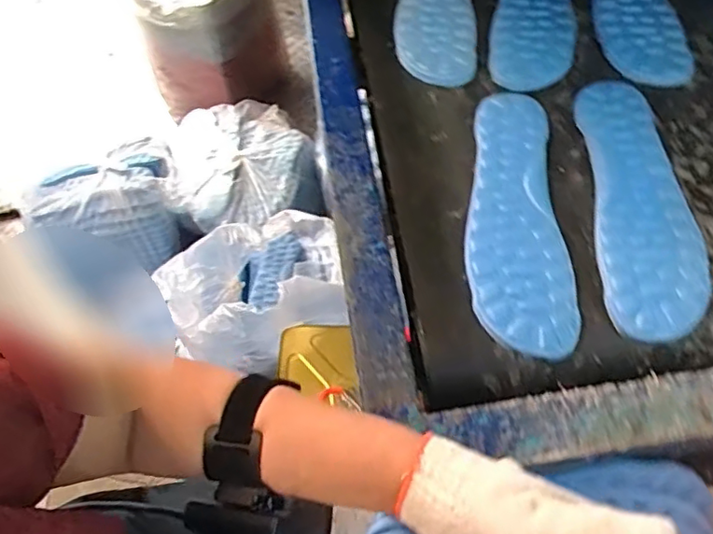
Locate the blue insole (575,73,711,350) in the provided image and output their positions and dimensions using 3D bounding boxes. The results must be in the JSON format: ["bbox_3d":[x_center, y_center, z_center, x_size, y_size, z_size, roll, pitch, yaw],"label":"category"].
[{"bbox_3d":[0.236,-0.063,0.493,0.078,0.012,0.255,1,62,4],"label":"blue insole"}]

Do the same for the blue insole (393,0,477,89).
[{"bbox_3d":[0.088,-0.300,0.632,0.081,0.009,0.269,3,63,6],"label":"blue insole"}]

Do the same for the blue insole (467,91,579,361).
[{"bbox_3d":[0.132,-0.051,0.495,0.077,0.007,0.256,0,62,4],"label":"blue insole"}]

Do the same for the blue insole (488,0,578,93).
[{"bbox_3d":[0.187,-0.285,0.620,0.082,0.006,0.256,6,63,7],"label":"blue insole"}]

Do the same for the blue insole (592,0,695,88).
[{"bbox_3d":[0.290,-0.298,0.620,0.081,0.008,0.267,3,62,5],"label":"blue insole"}]

